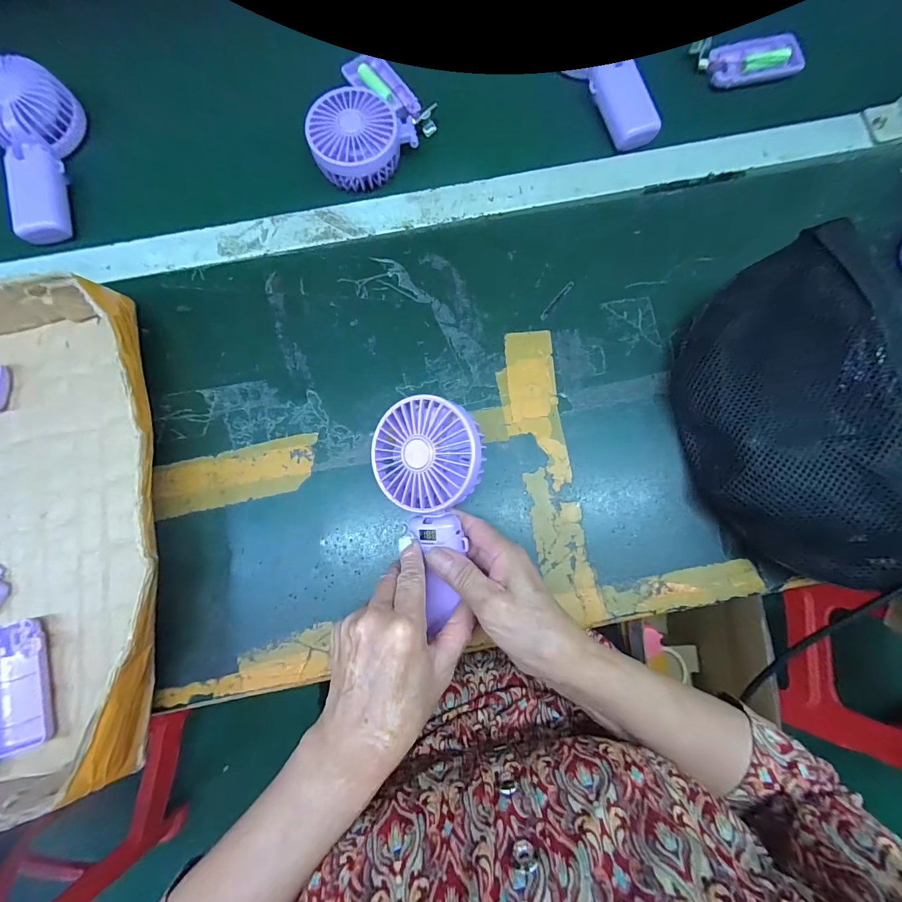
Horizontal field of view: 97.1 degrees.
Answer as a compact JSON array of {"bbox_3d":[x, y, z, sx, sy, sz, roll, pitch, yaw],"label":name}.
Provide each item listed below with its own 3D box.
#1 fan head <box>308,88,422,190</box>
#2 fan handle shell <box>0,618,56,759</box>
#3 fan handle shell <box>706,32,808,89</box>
[{"bbox_3d":[-0.086,-0.311,0.395,0.100,0.035,0.083,-9,79,-2],"label":"fan head"},{"bbox_3d":[-0.340,0.184,0.312,0.047,0.009,0.094,-17,79,-3],"label":"fan handle shell"},{"bbox_3d":[0.321,-0.416,0.422,0.091,0.012,0.053,-13,79,-2],"label":"fan handle shell"}]

